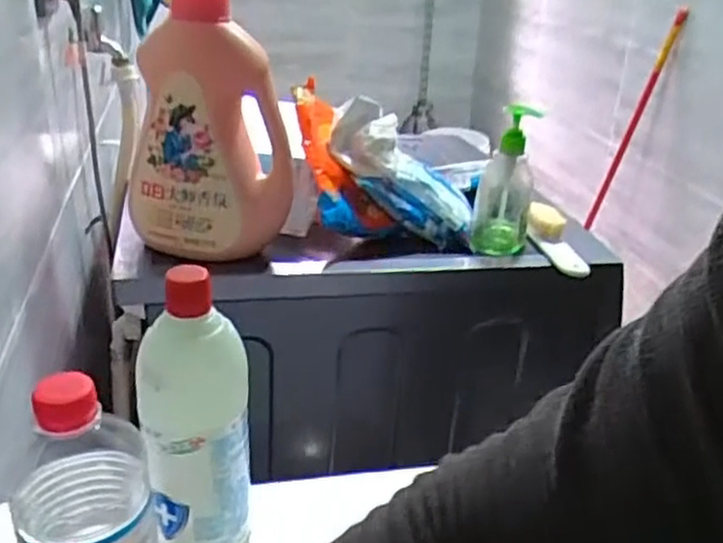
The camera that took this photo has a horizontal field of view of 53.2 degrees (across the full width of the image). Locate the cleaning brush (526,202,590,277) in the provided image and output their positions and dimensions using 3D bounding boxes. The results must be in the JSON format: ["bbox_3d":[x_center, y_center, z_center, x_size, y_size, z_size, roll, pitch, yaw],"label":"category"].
[{"bbox_3d":[0.220,-0.035,0.829,0.043,0.040,0.104,-5,45,-15],"label":"cleaning brush"}]

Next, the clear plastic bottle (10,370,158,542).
[{"bbox_3d":[-0.144,0.137,0.381,0.070,0.179,0.061,-8,28,-22],"label":"clear plastic bottle"}]

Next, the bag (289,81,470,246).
[{"bbox_3d":[0.025,-0.116,0.825,0.190,0.145,0.126,-8,28,-22],"label":"bag"}]

